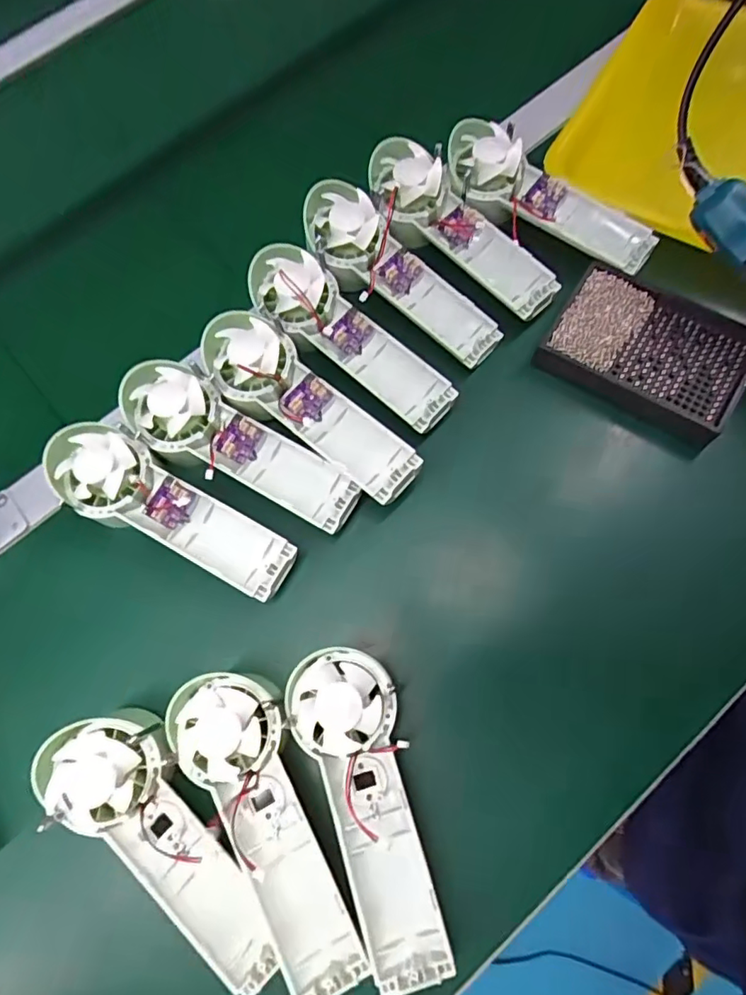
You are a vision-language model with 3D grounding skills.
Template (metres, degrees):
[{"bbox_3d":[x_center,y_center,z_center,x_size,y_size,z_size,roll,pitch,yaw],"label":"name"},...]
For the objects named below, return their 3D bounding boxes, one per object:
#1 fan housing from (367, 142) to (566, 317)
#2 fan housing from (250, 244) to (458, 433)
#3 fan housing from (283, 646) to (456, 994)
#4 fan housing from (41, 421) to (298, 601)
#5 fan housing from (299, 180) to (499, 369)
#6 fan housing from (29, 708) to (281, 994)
[{"bbox_3d":[0.069,-0.208,0.413,0.174,0.035,0.057,42,80,15],"label":"fan housing"},{"bbox_3d":[-0.015,-0.117,0.388,0.172,0.043,0.054,39,79,14],"label":"fan housing"},{"bbox_3d":[0.000,0.172,0.301,0.060,0.026,0.171,-21,72,-3],"label":"fan housing"},{"bbox_3d":[-0.135,0.011,0.357,0.171,0.033,0.057,29,77,12],"label":"fan housing"},{"bbox_3d":[0.022,-0.167,0.410,0.174,0.027,0.054,40,78,-4],"label":"fan housing"},{"bbox_3d":[-0.115,0.196,0.303,0.056,0.029,0.171,-39,90,-9],"label":"fan housing"}]

